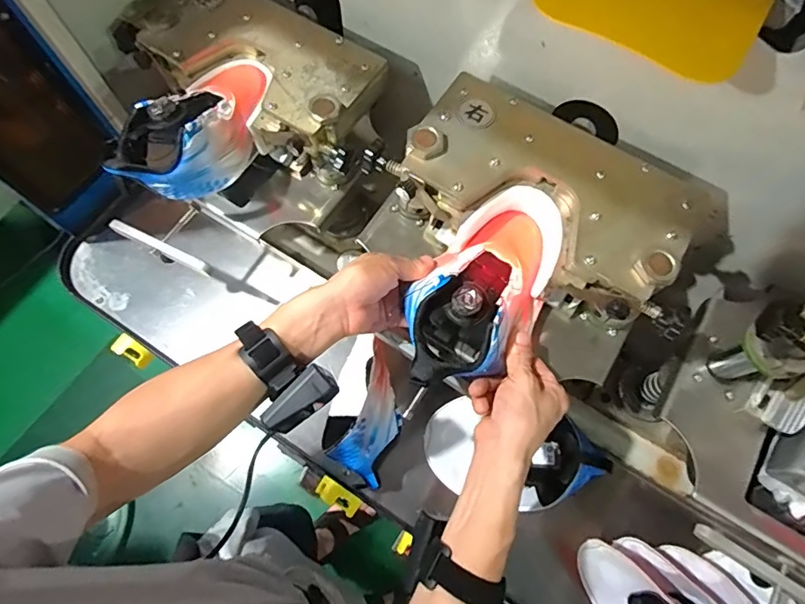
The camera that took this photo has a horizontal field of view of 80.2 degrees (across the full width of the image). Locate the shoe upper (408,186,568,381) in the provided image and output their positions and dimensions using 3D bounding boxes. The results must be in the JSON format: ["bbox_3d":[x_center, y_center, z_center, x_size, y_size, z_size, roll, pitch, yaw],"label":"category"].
[{"bbox_3d":[0.086,-0.023,0.487,0.115,0.067,0.248,30,67,9],"label":"shoe upper"}]

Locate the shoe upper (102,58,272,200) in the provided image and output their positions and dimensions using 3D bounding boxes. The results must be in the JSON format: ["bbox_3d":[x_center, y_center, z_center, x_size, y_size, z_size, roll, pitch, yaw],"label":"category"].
[{"bbox_3d":[-0.225,-0.202,0.545,0.107,0.068,0.208,28,71,8],"label":"shoe upper"}]

